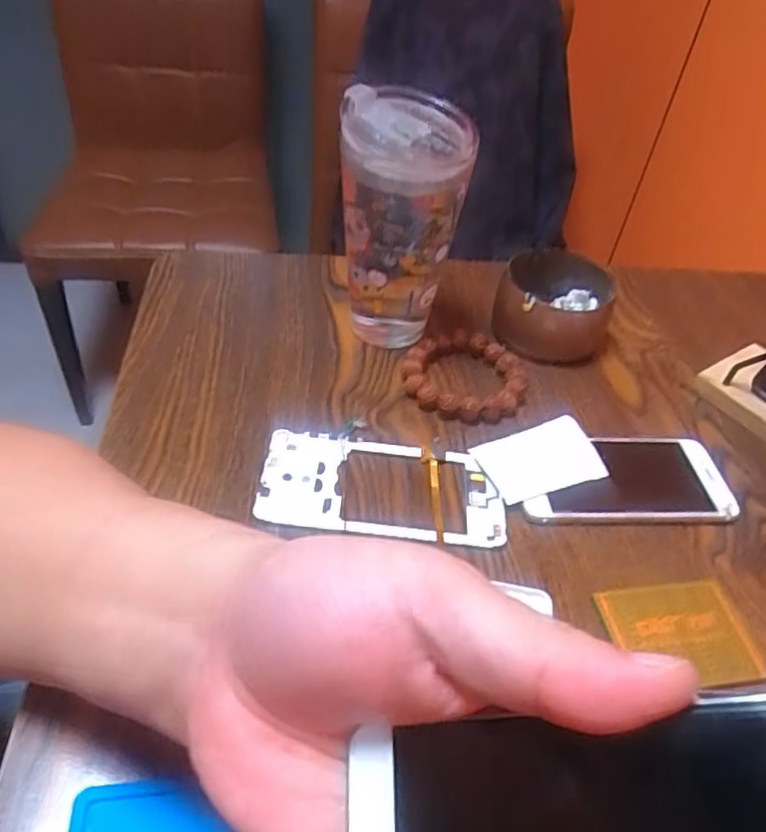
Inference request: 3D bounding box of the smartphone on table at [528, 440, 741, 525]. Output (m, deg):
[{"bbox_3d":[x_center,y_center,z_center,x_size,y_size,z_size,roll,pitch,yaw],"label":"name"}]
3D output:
[{"bbox_3d":[0.150,0.038,0.410,0.132,0.011,0.070,0,45,-8],"label":"smartphone on table"}]

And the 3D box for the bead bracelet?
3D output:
[{"bbox_3d":[0.058,-0.029,0.461,0.087,0.015,0.081,11,44,4],"label":"bead bracelet"}]

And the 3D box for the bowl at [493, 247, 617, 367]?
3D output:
[{"bbox_3d":[0.134,-0.092,0.512,0.086,0.048,0.088,4,44,-4],"label":"bowl"}]

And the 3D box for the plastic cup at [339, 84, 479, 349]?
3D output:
[{"bbox_3d":[0.009,-0.132,0.458,0.079,0.157,0.082,4,44,-4],"label":"plastic cup"}]

